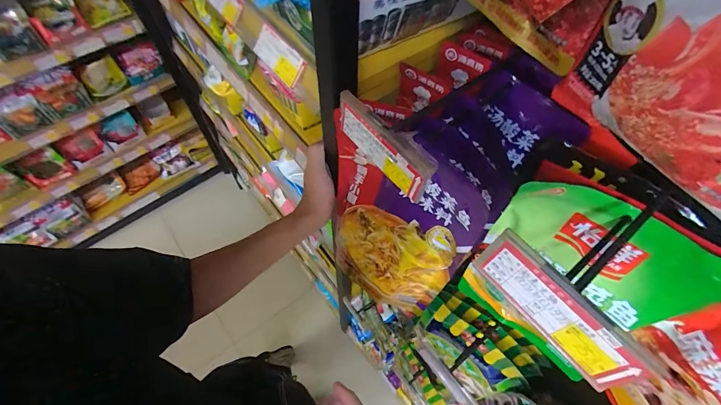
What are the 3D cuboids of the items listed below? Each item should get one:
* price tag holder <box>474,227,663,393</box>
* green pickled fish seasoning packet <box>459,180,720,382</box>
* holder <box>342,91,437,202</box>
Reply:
[{"bbox_3d":[0.116,0.064,0.208,0.004,0.046,0.099,-28,66,-34],"label":"price tag holder"},{"bbox_3d":[0.216,0.085,0.377,0.175,0.241,0.062,40,67,20],"label":"green pickled fish seasoning packet"},{"bbox_3d":[0.019,-0.046,0.277,0.015,0.045,0.099,-35,66,-19],"label":"holder"}]

